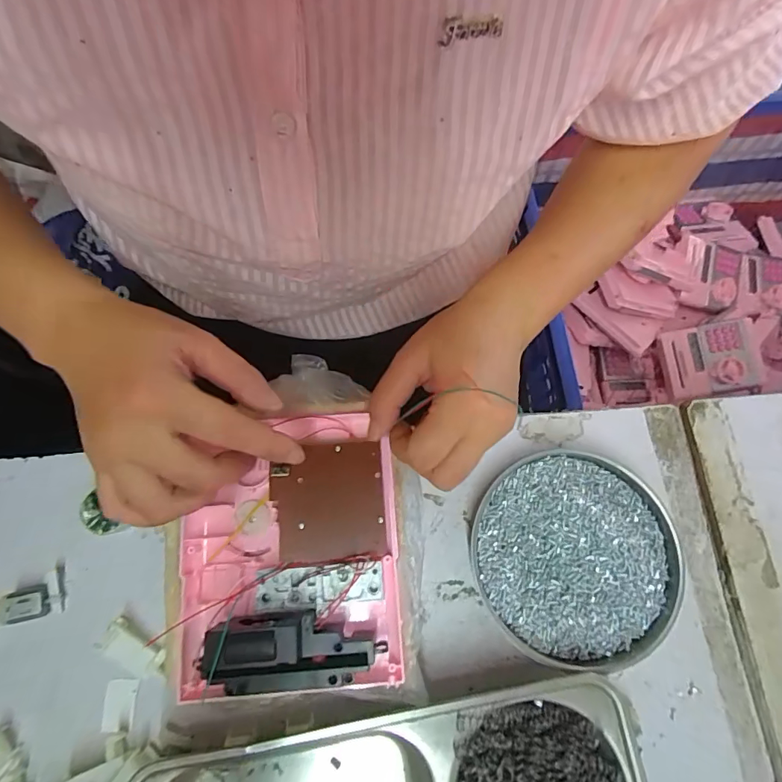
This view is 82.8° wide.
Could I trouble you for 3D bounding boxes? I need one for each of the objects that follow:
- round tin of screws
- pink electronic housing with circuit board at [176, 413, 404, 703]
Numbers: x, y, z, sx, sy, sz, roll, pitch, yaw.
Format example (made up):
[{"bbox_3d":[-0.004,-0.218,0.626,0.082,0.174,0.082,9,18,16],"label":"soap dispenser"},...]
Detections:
[{"bbox_3d":[0.123,0.112,0.303,0.132,0.025,0.135,0,73,-1],"label":"round tin of screws"},{"bbox_3d":[-0.064,0.094,0.273,0.129,0.039,0.159,-4,73,-2],"label":"pink electronic housing with circuit board"}]

